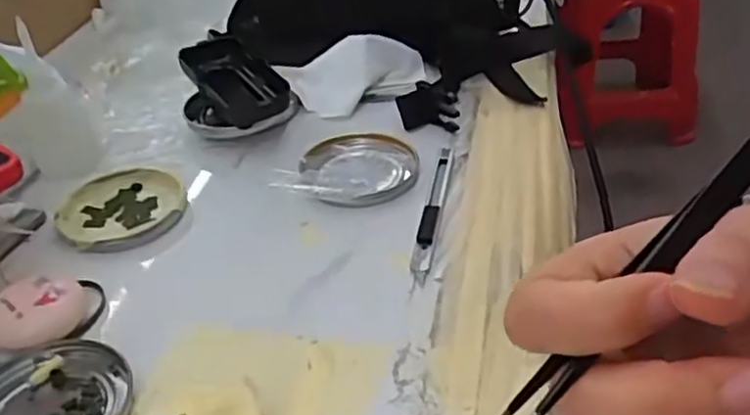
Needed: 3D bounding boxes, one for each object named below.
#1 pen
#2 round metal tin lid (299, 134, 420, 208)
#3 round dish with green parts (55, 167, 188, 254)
[{"bbox_3d":[0.037,0.000,0.445,0.011,0.012,0.136,3,36,12],"label":"pen"},{"bbox_3d":[-0.012,-0.031,0.483,0.078,0.016,0.083,-13,35,-11],"label":"round metal tin lid"},{"bbox_3d":[-0.165,0.000,0.465,0.079,0.010,0.078,-16,36,-14],"label":"round dish with green parts"}]

